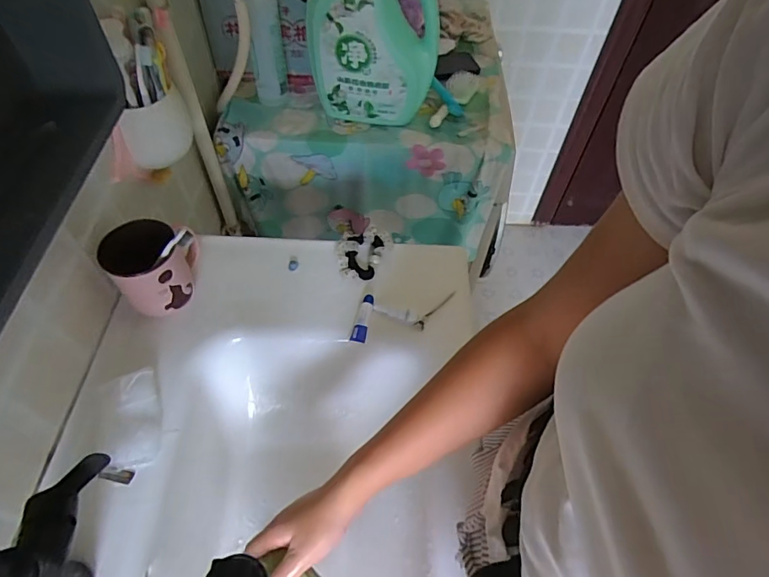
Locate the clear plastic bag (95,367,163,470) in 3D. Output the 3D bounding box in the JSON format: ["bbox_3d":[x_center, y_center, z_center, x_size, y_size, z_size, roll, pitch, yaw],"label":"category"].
[{"bbox_3d":[-0.296,0.153,0.551,0.065,0.023,0.111,-13,56,-10],"label":"clear plastic bag"}]

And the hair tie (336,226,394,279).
[{"bbox_3d":[-0.031,-0.053,0.683,0.071,0.027,0.084,11,55,6],"label":"hair tie"}]

